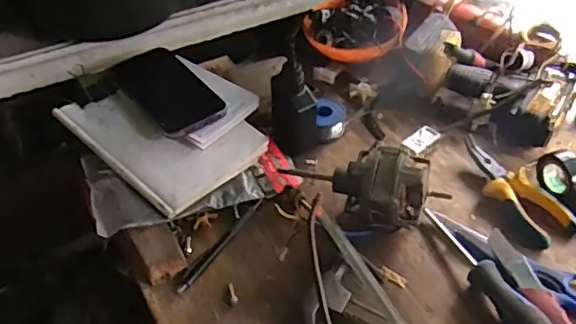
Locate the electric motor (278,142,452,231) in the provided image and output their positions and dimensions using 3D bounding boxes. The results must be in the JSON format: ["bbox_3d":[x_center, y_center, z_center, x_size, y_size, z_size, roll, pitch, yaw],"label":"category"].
[{"bbox_3d":[0.081,0.023,0.605,0.166,0.069,0.077,9,46,10],"label":"electric motor"}]

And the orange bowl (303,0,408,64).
[{"bbox_3d":[0.099,-0.209,0.829,0.143,0.059,0.140,3,45,4],"label":"orange bowl"}]

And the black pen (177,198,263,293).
[{"bbox_3d":[-0.071,0.089,0.613,0.011,0.008,0.138,25,51,23],"label":"black pen"}]

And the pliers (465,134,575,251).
[{"bbox_3d":[0.254,0.032,0.650,0.060,0.027,0.155,-21,48,-18],"label":"pliers"}]

